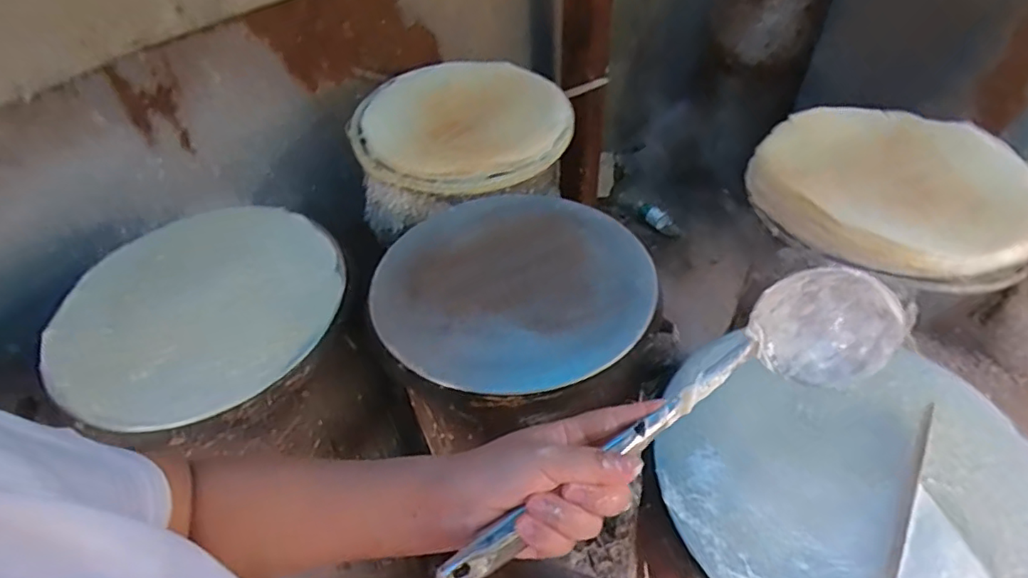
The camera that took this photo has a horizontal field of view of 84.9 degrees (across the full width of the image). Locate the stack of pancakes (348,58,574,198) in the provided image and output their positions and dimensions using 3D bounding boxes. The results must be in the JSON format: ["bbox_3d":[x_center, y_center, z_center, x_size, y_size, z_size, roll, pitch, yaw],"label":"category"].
[{"bbox_3d":[-0.117,-0.327,1.088,0.378,0.081,0.443,-21,49,-17],"label":"stack of pancakes"}]

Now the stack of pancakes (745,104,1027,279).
[{"bbox_3d":[0.552,-0.161,0.827,0.380,0.052,0.358,6,46,8],"label":"stack of pancakes"}]

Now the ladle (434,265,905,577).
[{"bbox_3d":[0.100,0.086,0.364,0.336,0.082,0.066,-27,49,-12],"label":"ladle"}]

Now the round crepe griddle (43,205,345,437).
[{"bbox_3d":[-0.440,0.012,0.789,0.369,0.027,0.414,-30,52,-24],"label":"round crepe griddle"}]

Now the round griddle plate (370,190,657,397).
[{"bbox_3d":[-0.014,-0.022,0.759,0.343,0.032,0.378,-19,48,-15],"label":"round griddle plate"}]

